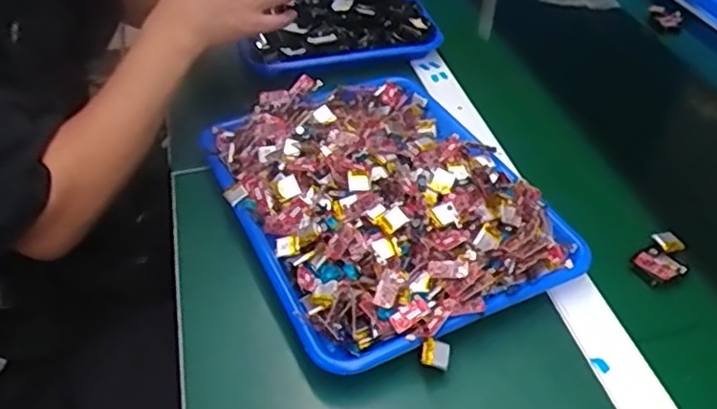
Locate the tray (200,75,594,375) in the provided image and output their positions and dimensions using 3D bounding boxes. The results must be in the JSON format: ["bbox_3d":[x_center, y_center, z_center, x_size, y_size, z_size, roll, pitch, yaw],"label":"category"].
[{"bbox_3d":[0.015,-0.015,0.595,0.251,0.050,0.332,-17,43,-19],"label":"tray"}]

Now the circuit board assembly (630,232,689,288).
[{"bbox_3d":[0.260,0.045,0.551,0.050,0.012,0.039,-27,47,-28],"label":"circuit board assembly"}]

